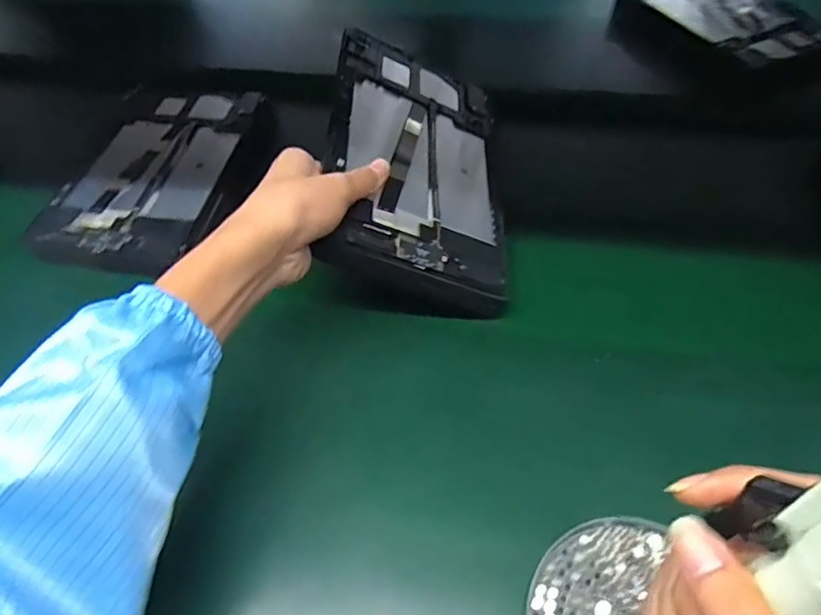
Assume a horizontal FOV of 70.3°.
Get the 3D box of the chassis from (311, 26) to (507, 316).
[{"bbox_3d":[0.003,-0.118,0.492,0.150,0.041,0.238,15,54,-23],"label":"chassis"}]

